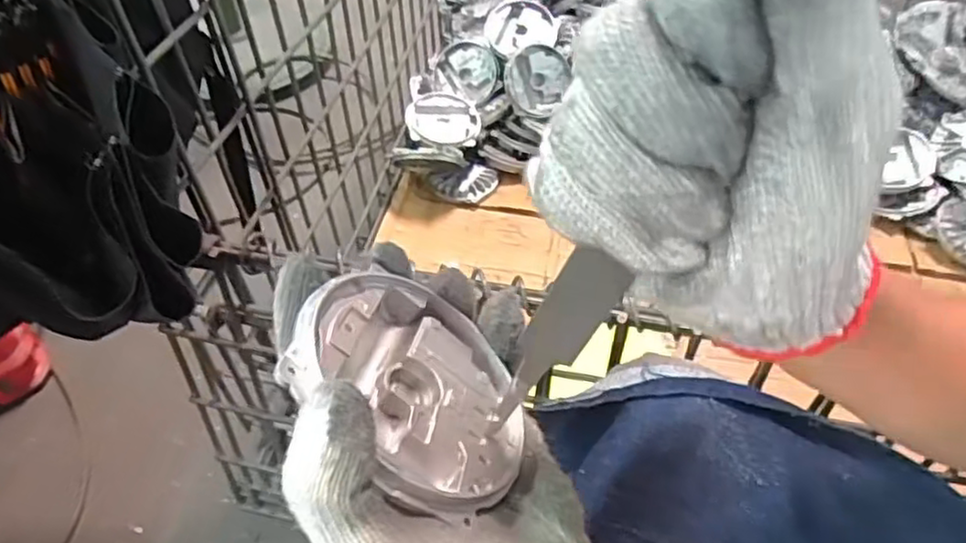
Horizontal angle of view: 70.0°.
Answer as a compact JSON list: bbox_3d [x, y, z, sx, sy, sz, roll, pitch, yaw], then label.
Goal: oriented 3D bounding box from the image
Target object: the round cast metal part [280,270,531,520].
[{"bbox_3d":[-0.030,0.051,0.287,0.101,0.022,0.101,32,32,-23],"label":"round cast metal part"}]

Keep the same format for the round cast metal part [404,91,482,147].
[{"bbox_3d":[-0.061,-0.236,1.050,0.110,0.026,0.125,-5,49,-4],"label":"round cast metal part"}]

